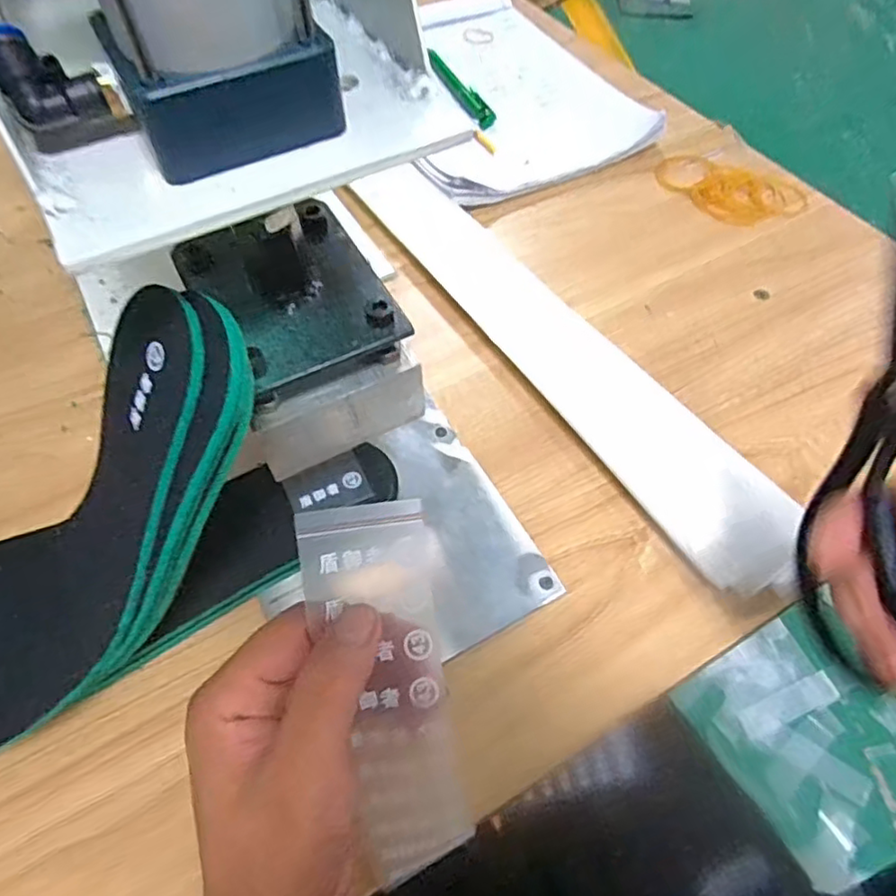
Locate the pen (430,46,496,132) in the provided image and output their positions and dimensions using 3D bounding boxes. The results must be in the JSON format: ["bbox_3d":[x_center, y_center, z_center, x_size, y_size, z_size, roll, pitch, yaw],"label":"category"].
[{"bbox_3d":[0.011,-0.331,0.581,0.020,0.013,0.116,-22,59,-13],"label":"pen"}]

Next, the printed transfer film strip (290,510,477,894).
[{"bbox_3d":[-0.020,0.083,0.220,0.044,0.010,0.127,-11,89,-7],"label":"printed transfer film strip"}]

